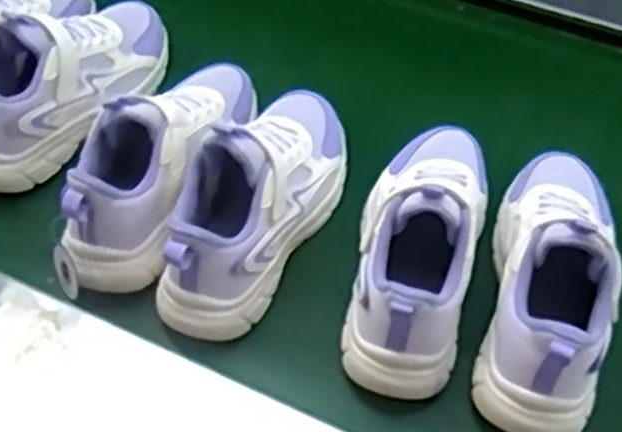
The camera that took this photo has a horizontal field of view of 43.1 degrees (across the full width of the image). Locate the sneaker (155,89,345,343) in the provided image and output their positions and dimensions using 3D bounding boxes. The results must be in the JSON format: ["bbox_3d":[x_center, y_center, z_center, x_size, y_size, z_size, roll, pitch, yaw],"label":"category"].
[{"bbox_3d":[-0.040,-0.026,0.642,0.094,0.113,0.257,24,54,14],"label":"sneaker"}]

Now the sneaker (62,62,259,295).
[{"bbox_3d":[-0.131,-0.063,0.662,0.095,0.102,0.256,19,52,11],"label":"sneaker"}]

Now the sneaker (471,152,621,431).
[{"bbox_3d":[0.193,0.037,0.599,0.101,0.120,0.245,14,52,7],"label":"sneaker"}]

